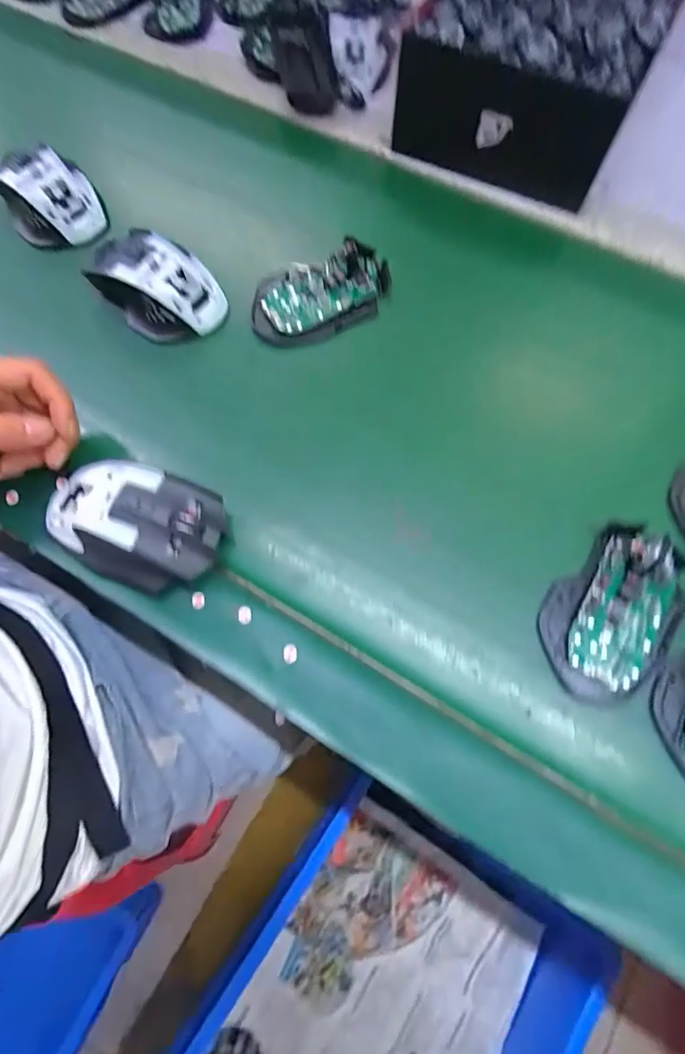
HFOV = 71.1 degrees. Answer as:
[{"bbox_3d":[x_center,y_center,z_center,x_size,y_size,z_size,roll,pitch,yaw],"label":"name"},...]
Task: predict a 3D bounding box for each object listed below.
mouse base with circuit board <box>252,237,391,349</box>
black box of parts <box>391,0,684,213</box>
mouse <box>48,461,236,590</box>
[{"bbox_3d":[-0.016,-0.187,0.385,0.116,0.029,0.063,-24,73,-8],"label":"mouse base with circuit board"},{"bbox_3d":[0.179,-0.431,0.429,0.191,0.093,0.252,23,72,8],"label":"black box of parts"},{"bbox_3d":[-0.133,-0.002,0.301,0.112,0.034,0.069,14,71,5],"label":"mouse"}]

